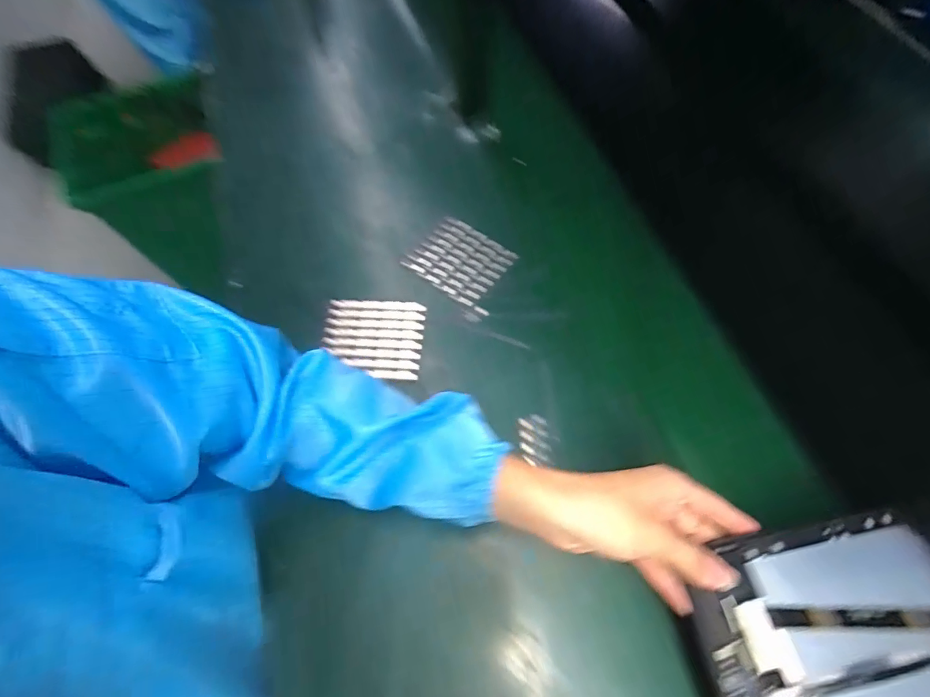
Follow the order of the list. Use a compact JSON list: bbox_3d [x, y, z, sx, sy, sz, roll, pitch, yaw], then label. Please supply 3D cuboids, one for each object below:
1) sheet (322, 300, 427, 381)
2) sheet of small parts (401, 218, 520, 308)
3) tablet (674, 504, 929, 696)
[{"bbox_3d":[-0.103,-0.011,0.502,0.111,0.007,0.093,3,64,3],"label":"sheet"},{"bbox_3d":[-0.006,-0.107,0.543,0.106,0.005,0.093,35,70,18],"label":"sheet of small parts"},{"bbox_3d":[0.276,0.194,0.299,0.235,0.014,0.149,-10,64,-3],"label":"tablet"}]

